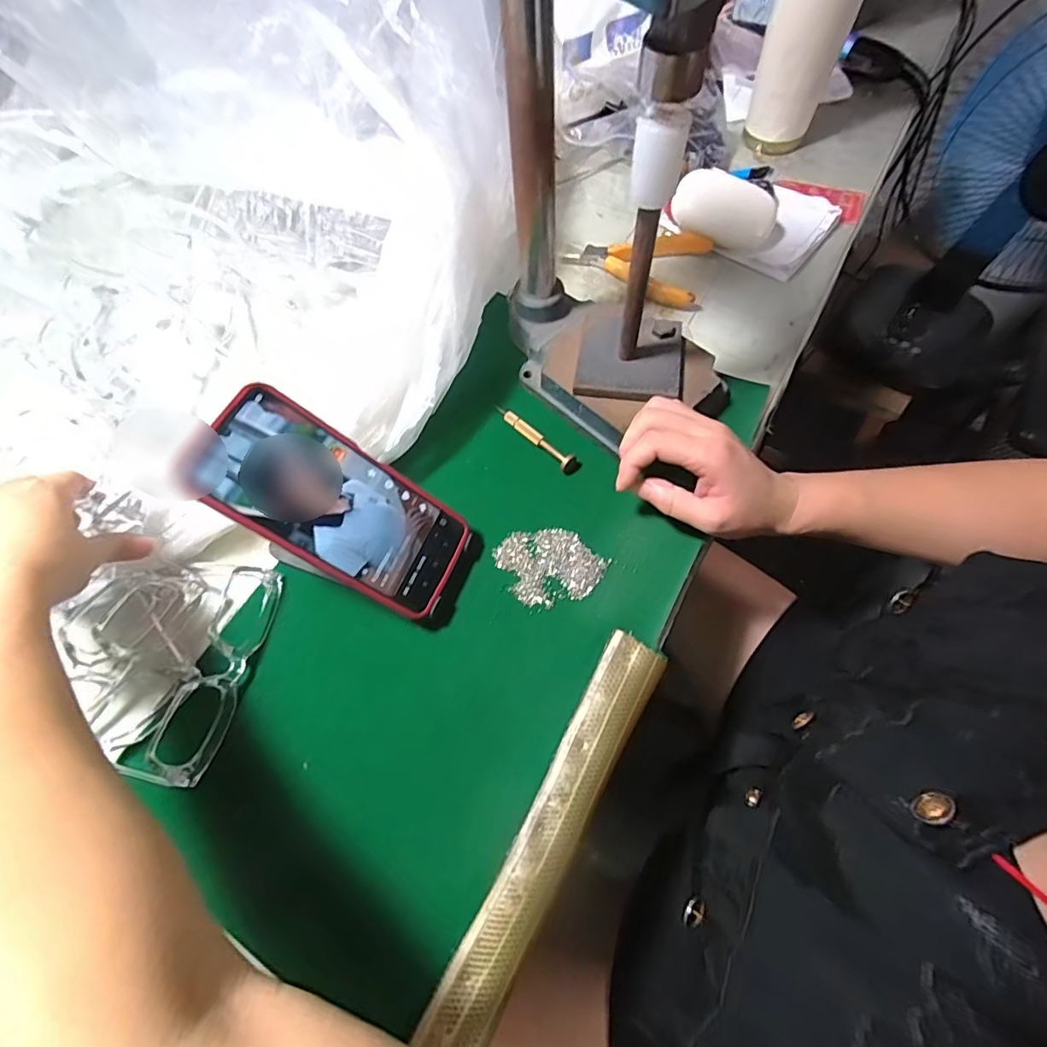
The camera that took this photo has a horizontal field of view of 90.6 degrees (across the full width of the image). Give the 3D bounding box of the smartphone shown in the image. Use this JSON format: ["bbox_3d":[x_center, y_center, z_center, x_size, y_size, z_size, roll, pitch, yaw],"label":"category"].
[{"bbox_3d":[-0.115,-0.011,0.329,0.168,0.006,0.079,35,65,-24],"label":"smartphone"}]

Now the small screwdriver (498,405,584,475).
[{"bbox_3d":[0.009,-0.070,0.416,0.085,0.013,0.015,40,73,19],"label":"small screwdriver"}]

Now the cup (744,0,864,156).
[{"bbox_3d":[0.262,-0.459,0.473,0.077,0.181,0.076,18,67,11],"label":"cup"}]

